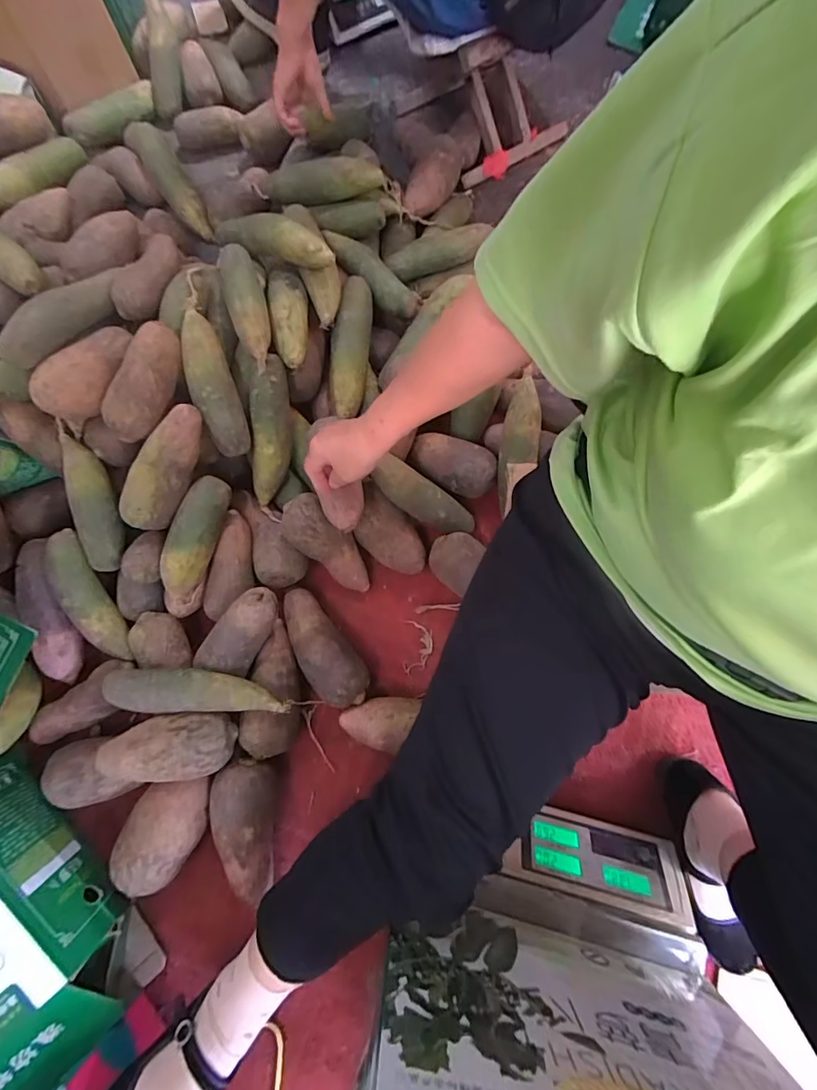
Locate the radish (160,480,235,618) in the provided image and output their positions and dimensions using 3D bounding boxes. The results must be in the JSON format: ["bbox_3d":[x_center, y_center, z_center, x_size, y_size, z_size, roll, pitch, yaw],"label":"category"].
[{"bbox_3d":[-0.299,0.005,0.633,0.056,0.057,0.205,20,99,5],"label":"radish"}]

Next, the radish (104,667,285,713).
[{"bbox_3d":[-0.274,0.187,0.594,0.230,0.046,0.053,-1,77,0],"label":"radish"}]

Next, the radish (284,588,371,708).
[{"bbox_3d":[-0.127,0.147,0.661,0.077,0.073,0.184,-41,80,-9],"label":"radish"}]

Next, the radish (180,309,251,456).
[{"bbox_3d":[-0.265,-0.218,0.623,0.057,0.047,0.191,-17,100,-4],"label":"radish"}]

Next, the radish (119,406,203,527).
[{"bbox_3d":[-0.321,-0.101,0.609,0.058,0.060,0.182,30,98,7],"label":"radish"}]

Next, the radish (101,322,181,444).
[{"bbox_3d":[-0.332,-0.212,0.591,0.054,0.057,0.156,15,77,4],"label":"radish"}]

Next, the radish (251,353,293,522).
[{"bbox_3d":[-0.193,-0.152,0.664,0.051,0.048,0.228,9,110,2],"label":"radish"}]

